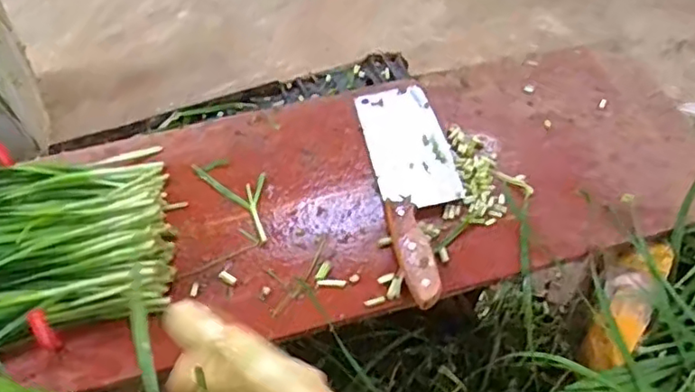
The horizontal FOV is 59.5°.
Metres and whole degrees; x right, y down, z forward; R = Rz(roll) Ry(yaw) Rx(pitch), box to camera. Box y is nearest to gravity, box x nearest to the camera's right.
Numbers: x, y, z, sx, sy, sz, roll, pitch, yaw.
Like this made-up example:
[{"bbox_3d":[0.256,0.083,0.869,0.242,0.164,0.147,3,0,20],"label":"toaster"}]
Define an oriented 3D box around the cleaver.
[{"bbox_3d":[0.073,-0.017,0.620,0.082,0.026,0.274,-8,55,-5],"label":"cleaver"}]

